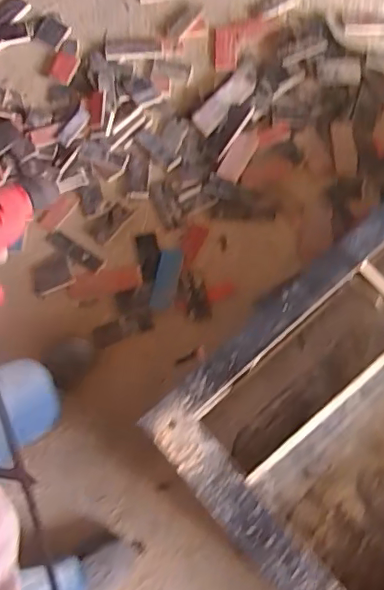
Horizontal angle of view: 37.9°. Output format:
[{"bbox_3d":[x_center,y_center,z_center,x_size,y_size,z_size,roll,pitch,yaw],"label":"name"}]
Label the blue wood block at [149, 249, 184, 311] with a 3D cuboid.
[{"bbox_3d":[-0.073,-0.047,1.616,0.069,0.018,0.184,11,77,4],"label":"blue wood block"}]

